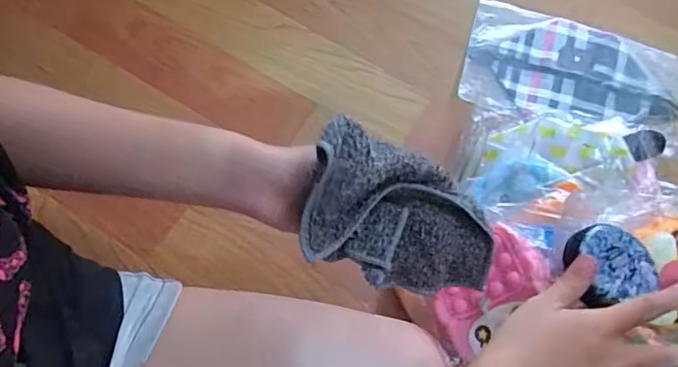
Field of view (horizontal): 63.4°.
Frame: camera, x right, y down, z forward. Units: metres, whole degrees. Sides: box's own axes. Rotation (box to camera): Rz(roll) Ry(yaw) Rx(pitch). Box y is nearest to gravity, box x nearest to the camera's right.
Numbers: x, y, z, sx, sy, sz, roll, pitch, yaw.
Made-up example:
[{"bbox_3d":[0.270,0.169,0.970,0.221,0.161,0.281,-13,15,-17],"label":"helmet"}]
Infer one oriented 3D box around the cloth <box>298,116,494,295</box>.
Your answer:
[{"bbox_3d":[0.047,0.022,0.363,0.129,0.107,0.080,10,72,2],"label":"cloth"}]

